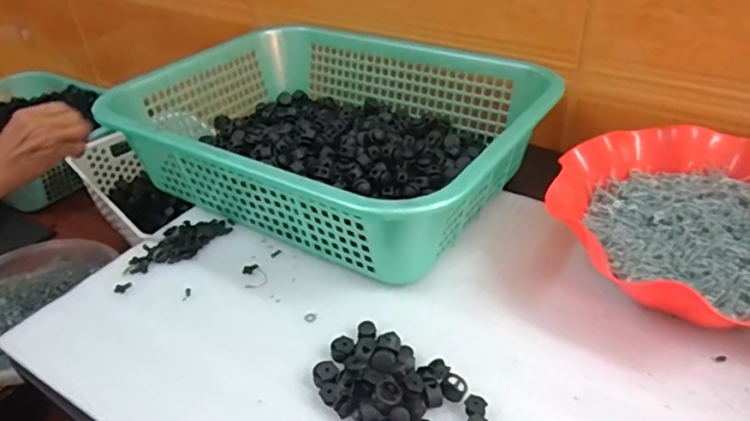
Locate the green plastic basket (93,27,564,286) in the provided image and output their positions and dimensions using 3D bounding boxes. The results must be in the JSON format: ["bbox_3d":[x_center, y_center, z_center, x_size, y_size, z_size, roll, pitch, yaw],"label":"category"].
[{"bbox_3d":[-0.040,-0.088,0.576,0.374,0.094,0.286,20,43,28],"label":"green plastic basket"}]

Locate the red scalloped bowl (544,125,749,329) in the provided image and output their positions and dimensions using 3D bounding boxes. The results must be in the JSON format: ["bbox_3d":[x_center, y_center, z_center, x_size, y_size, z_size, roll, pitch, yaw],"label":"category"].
[{"bbox_3d":[0.259,0.005,0.462,0.216,0.061,0.189,11,39,20],"label":"red scalloped bowl"}]

